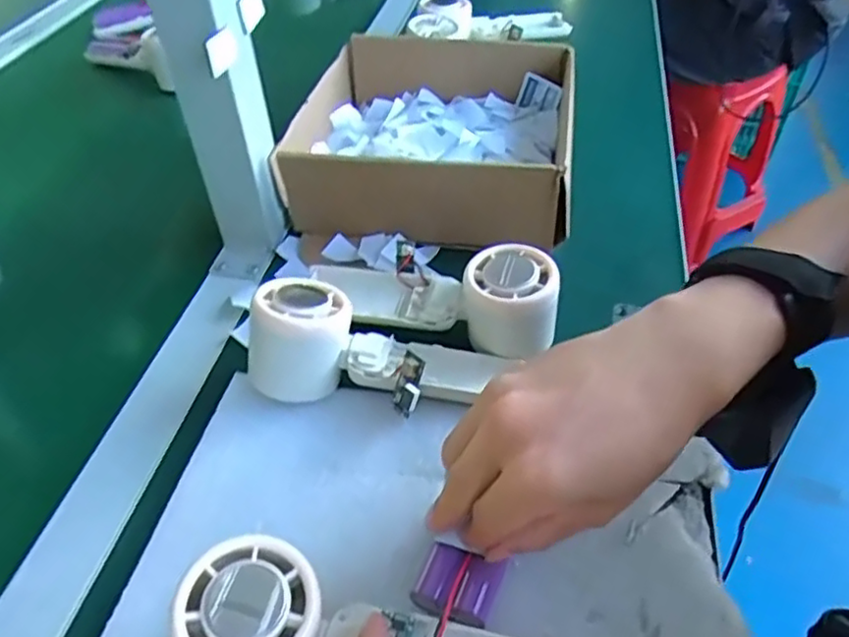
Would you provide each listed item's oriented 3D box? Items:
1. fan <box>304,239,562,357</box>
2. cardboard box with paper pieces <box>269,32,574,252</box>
[{"bbox_3d":[0.005,-0.022,0.424,0.158,0.054,0.068,9,45,11],"label":"fan"},{"bbox_3d":[0.012,-0.149,0.542,0.211,0.074,0.213,7,45,9],"label":"cardboard box with paper pieces"}]

